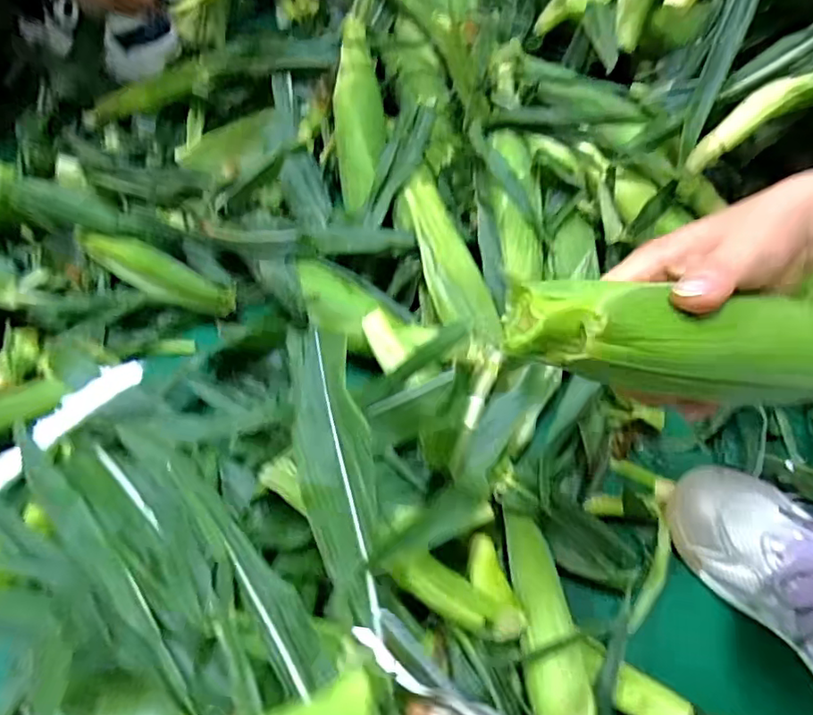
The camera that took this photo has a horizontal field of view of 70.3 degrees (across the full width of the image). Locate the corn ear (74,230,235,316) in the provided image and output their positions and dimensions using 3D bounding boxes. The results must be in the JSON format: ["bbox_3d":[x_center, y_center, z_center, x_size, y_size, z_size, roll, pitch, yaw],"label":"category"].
[{"bbox_3d":[-0.261,-0.085,0.607,0.195,0.040,0.038,24,61,15],"label":"corn ear"}]

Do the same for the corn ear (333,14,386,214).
[{"bbox_3d":[-0.053,-0.273,0.653,0.057,0.047,0.221,-1,93,0],"label":"corn ear"}]

